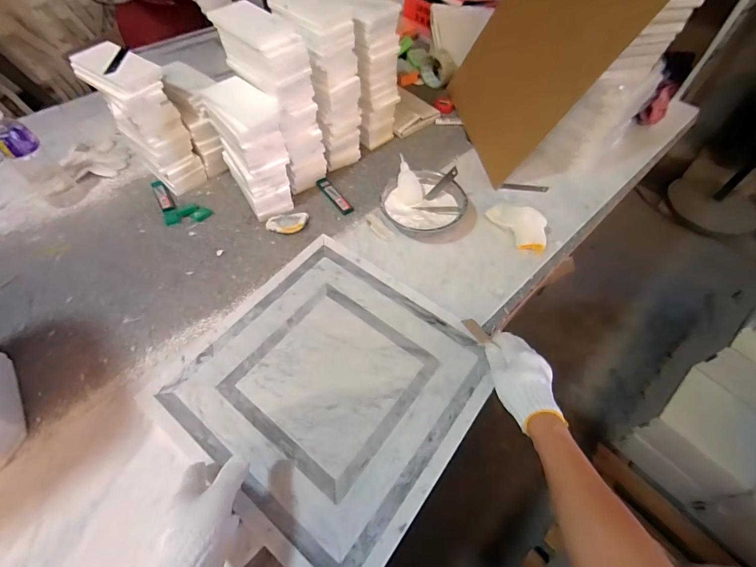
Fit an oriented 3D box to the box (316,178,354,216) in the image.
[{"bbox_3d":[-0.093,-0.185,0.786,0.028,0.008,0.114,-31,61,-18],"label":"box"}]

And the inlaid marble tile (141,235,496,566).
[{"bbox_3d":[-0.069,0.138,0.555,0.387,0.025,0.391,33,64,20],"label":"inlaid marble tile"}]

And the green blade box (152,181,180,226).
[{"bbox_3d":[-0.441,-0.172,0.773,0.026,0.009,0.146,-27,60,-16],"label":"green blade box"}]

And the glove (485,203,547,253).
[{"bbox_3d":[0.272,-0.113,0.712,0.064,0.030,0.127,-26,60,-16],"label":"glove"}]

